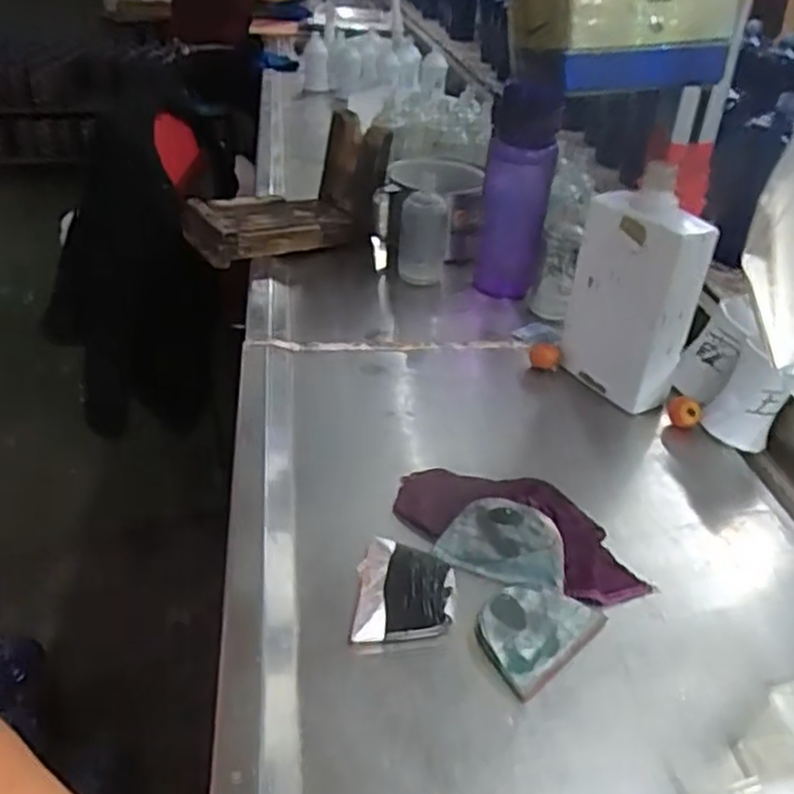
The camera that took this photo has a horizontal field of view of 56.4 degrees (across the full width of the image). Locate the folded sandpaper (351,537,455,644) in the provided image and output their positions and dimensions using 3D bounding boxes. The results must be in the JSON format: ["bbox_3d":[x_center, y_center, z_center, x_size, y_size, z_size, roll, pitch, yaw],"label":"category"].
[{"bbox_3d":[0.005,0.122,0.472,0.061,0.006,0.079,1,35,1],"label":"folded sandpaper"}]

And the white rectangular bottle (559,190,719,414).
[{"bbox_3d":[0.208,-0.087,0.666,0.050,0.180,0.112,-19,39,-25],"label":"white rectangular bottle"}]

